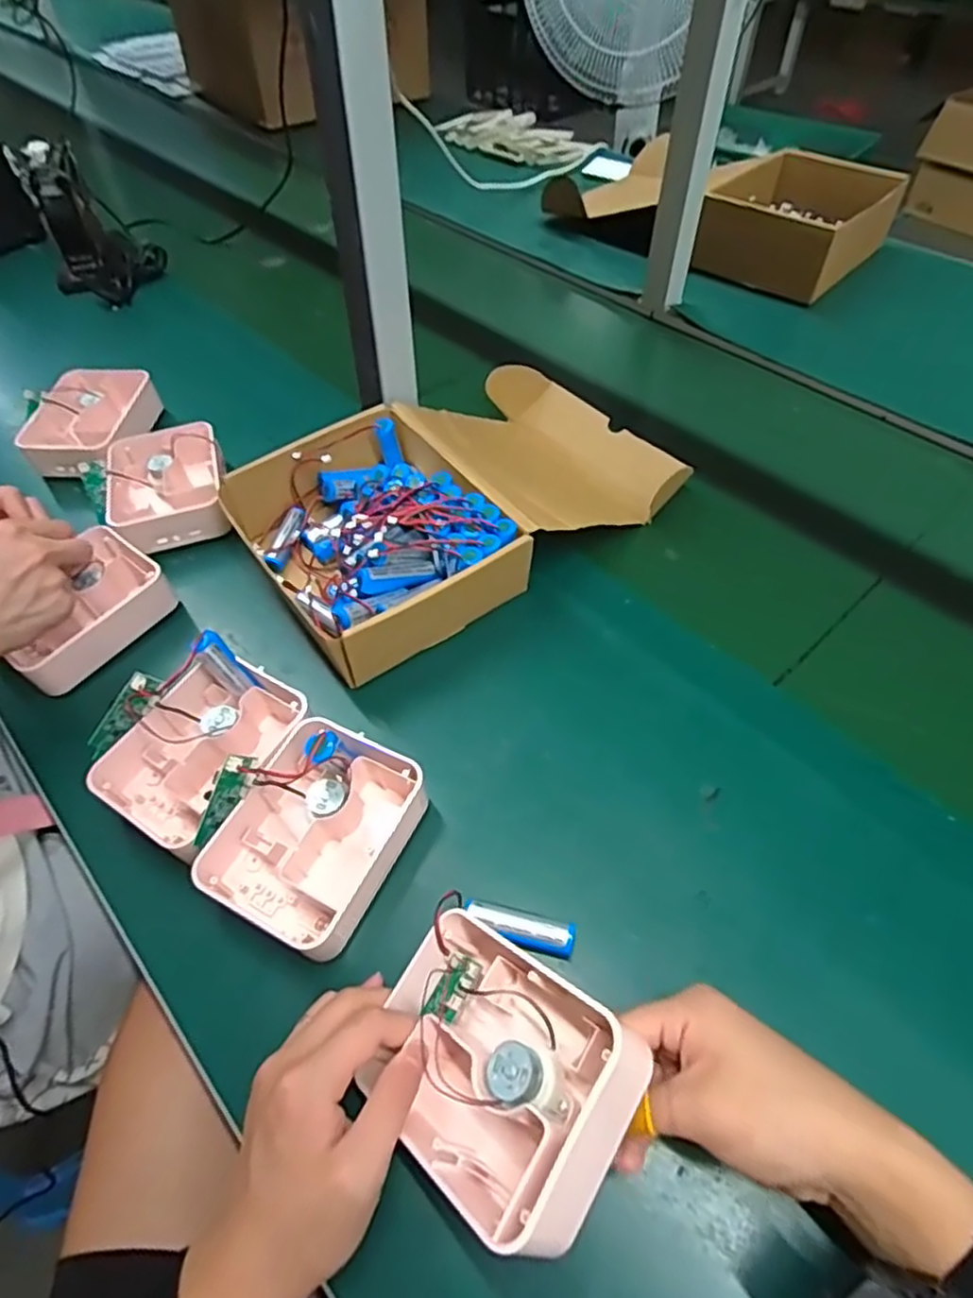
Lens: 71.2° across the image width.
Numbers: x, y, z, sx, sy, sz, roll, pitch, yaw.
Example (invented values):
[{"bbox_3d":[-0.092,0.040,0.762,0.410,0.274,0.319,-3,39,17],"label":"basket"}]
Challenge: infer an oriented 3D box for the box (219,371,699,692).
[{"bbox_3d":[-0.018,-0.147,0.607,0.365,0.065,0.221,-32,58,-21],"label":"box"}]

